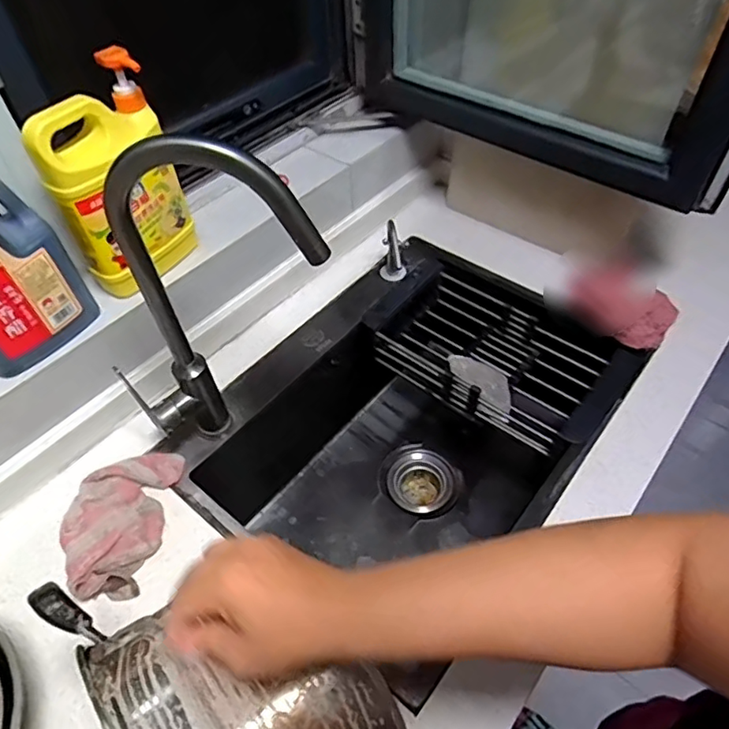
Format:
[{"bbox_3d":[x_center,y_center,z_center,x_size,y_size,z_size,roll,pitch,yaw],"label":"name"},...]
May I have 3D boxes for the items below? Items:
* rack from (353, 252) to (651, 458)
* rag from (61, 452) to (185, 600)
[{"bbox_3d":[0.200,-0.014,0.863,0.376,0.089,0.206,29,58,23],"label":"rack"},{"bbox_3d":[-0.289,0.175,0.637,0.110,0.033,0.169,2,51,4],"label":"rag"}]

